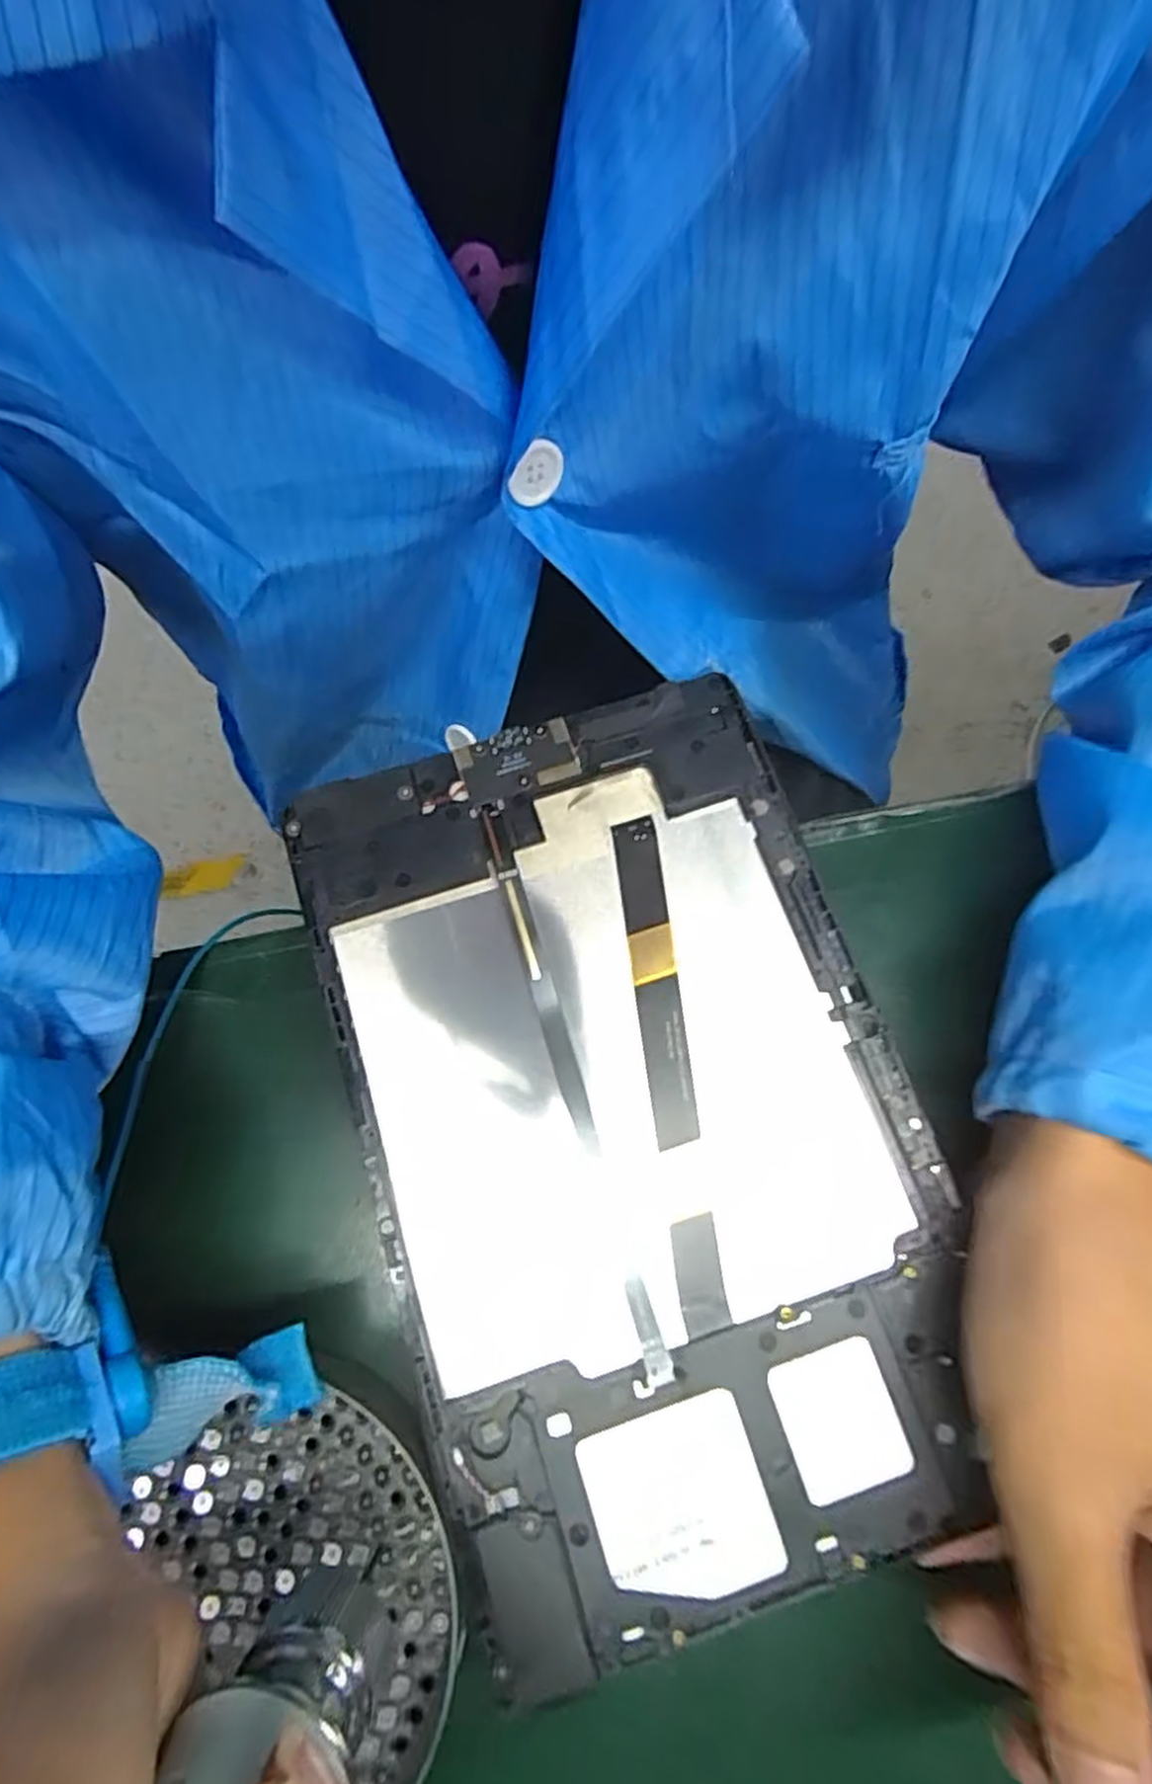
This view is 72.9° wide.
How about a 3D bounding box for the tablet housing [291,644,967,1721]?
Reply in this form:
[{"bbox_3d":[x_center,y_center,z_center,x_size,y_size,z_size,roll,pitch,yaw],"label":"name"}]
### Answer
[{"bbox_3d":[0.016,0.059,0.221,0.146,0.009,0.236,-18,74,-3],"label":"tablet housing"}]

